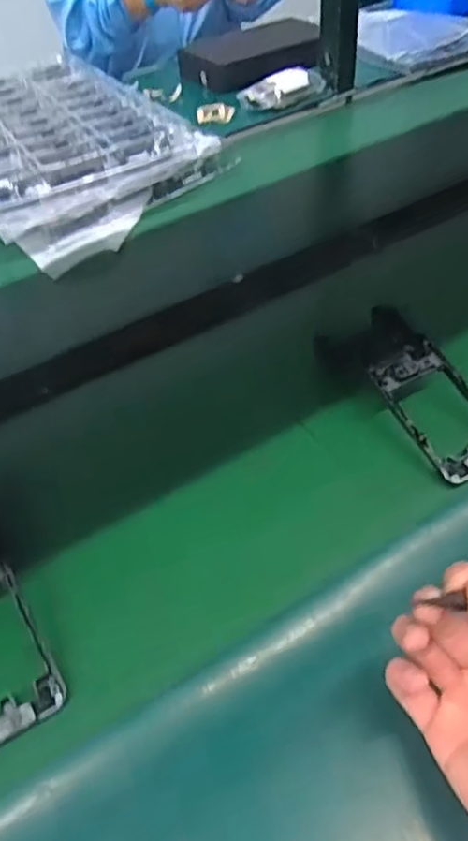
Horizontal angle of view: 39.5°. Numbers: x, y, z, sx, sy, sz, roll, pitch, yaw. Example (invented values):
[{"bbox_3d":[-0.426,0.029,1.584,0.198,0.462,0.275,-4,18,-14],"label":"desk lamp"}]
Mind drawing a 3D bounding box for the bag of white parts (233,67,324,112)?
[{"bbox_3d":[0.073,-0.518,1.017,0.121,0.035,0.070,-27,50,-18],"label":"bag of white parts"}]

